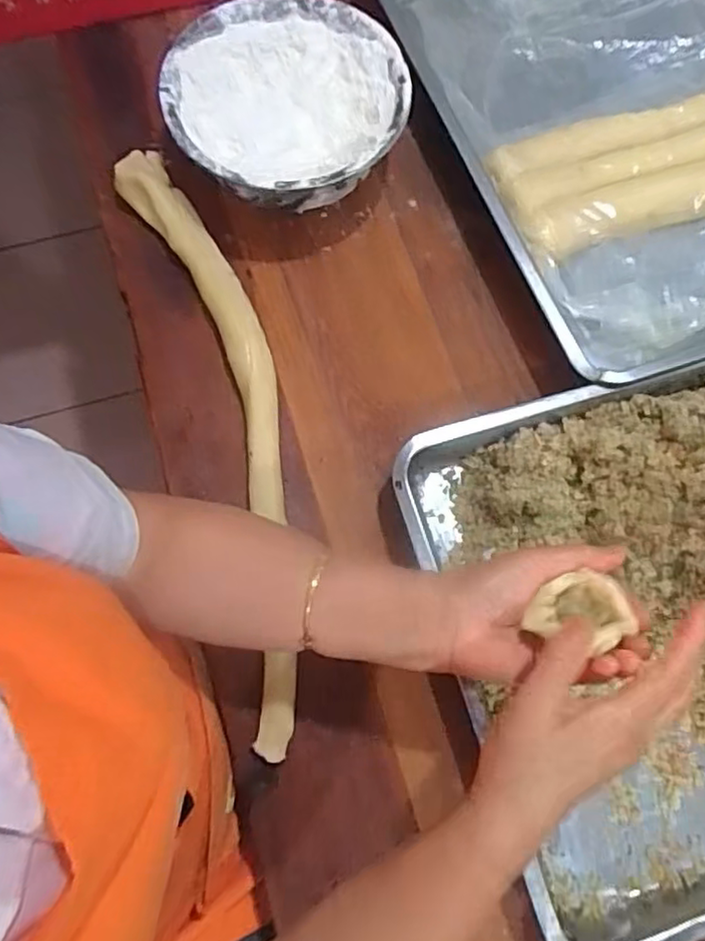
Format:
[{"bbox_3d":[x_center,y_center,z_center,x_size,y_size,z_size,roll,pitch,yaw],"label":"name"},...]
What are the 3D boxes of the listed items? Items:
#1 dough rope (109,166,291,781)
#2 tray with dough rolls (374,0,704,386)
[{"bbox_3d":[-0.105,-0.048,0.563,0.092,0.044,0.554,-16,74,-5],"label":"dough rope"},{"bbox_3d":[0.287,-0.377,0.659,0.406,0.055,0.620,-17,74,-5],"label":"tray with dough rolls"}]

